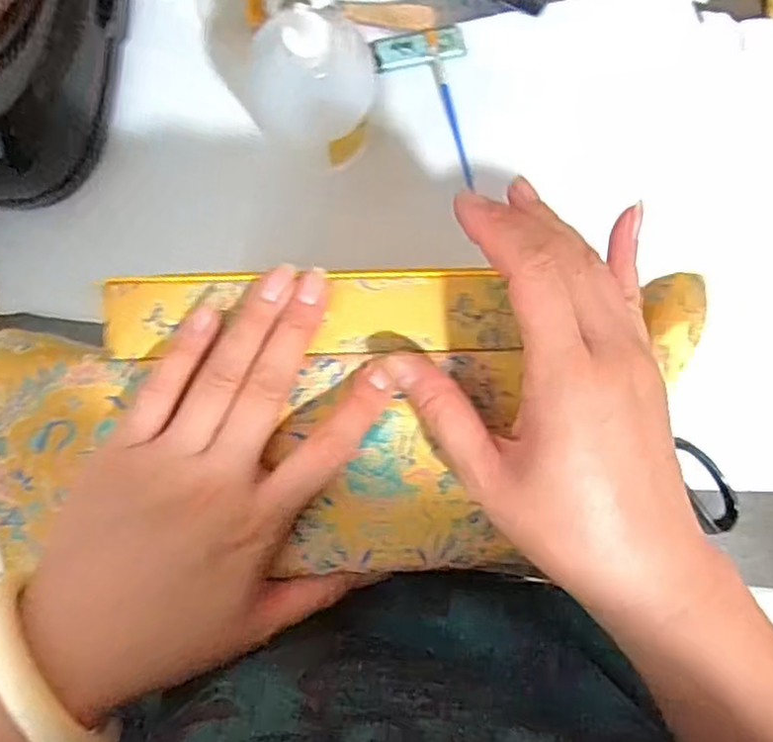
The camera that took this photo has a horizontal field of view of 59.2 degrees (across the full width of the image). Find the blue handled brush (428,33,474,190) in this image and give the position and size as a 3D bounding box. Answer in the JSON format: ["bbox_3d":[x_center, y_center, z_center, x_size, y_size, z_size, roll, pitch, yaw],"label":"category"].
[{"bbox_3d":[0.049,-0.200,0.522,0.009,0.008,0.117,-16,96,-2],"label":"blue handled brush"}]

